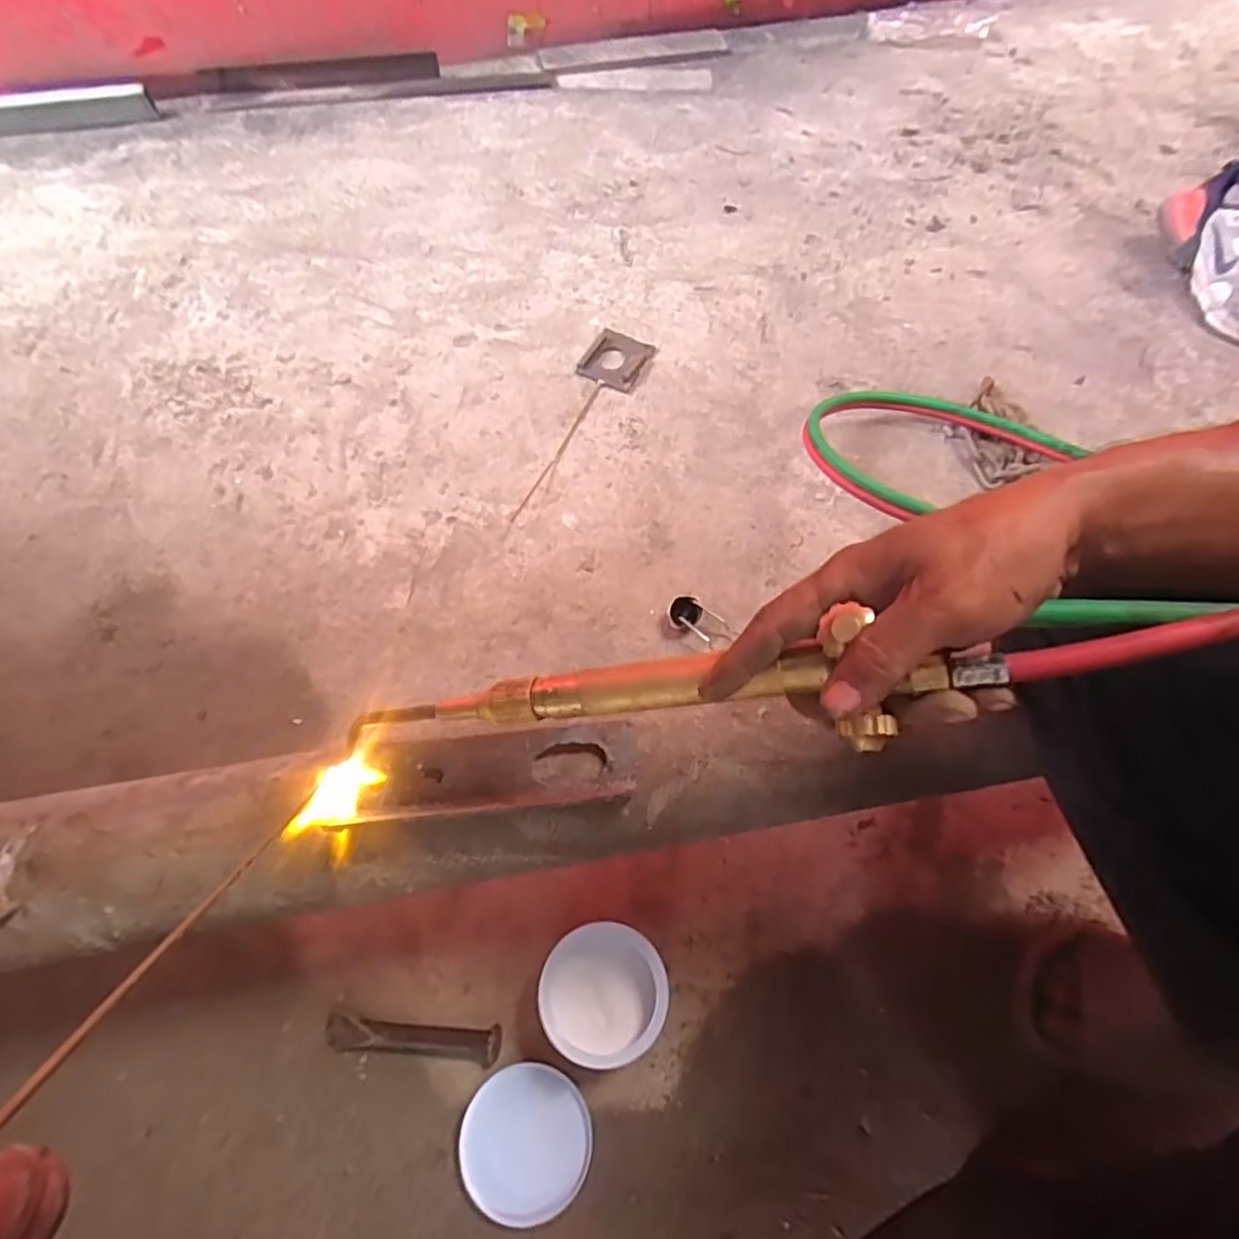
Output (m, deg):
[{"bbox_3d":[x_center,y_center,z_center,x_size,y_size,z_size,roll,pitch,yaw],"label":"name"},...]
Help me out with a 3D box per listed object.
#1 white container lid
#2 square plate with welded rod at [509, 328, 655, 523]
[{"bbox_3d":[-0.075,0.422,0.556,0.101,0.013,0.100,0,63,0],"label":"white container lid"},{"bbox_3d":[-0.056,-0.266,0.918,0.084,0.008,0.347,22,65,10],"label":"square plate with welded rod"}]

